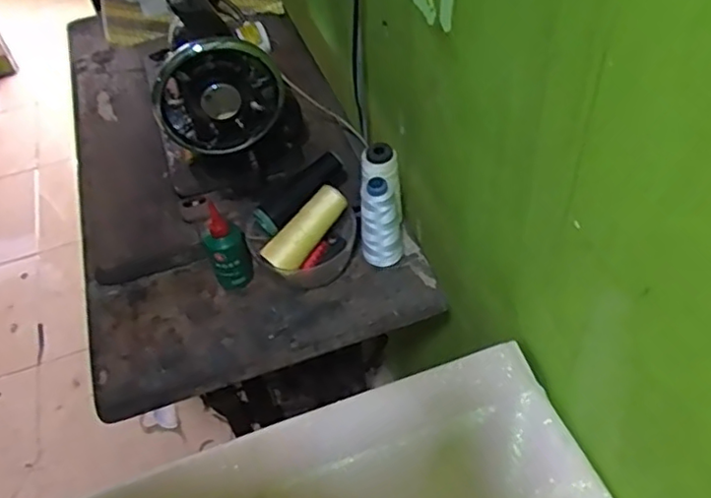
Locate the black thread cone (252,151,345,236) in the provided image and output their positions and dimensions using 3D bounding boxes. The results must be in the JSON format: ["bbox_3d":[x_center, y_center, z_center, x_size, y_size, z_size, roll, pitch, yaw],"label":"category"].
[{"bbox_3d":[-0.062,-0.065,0.733,0.127,0.031,0.040,-43,56,-11],"label":"black thread cone"}]

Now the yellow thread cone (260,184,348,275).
[{"bbox_3d":[-0.052,-0.019,0.720,0.036,0.043,0.111,37,80,32],"label":"yellow thread cone"}]

